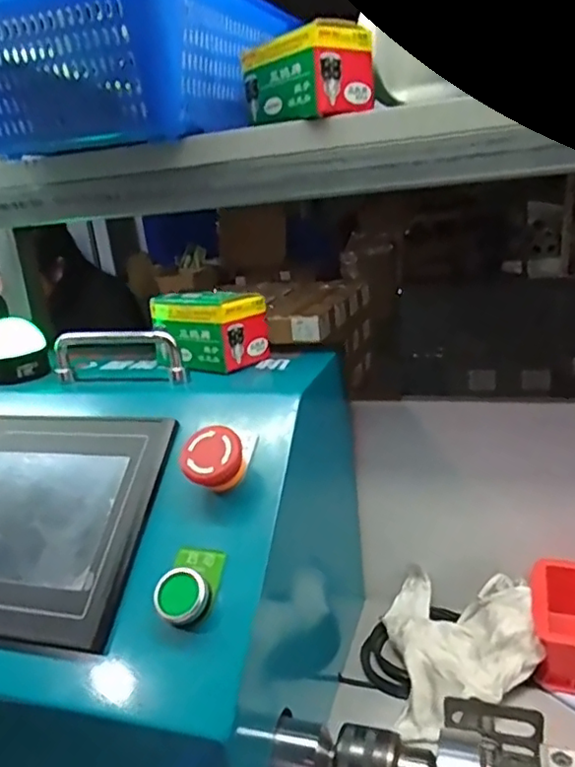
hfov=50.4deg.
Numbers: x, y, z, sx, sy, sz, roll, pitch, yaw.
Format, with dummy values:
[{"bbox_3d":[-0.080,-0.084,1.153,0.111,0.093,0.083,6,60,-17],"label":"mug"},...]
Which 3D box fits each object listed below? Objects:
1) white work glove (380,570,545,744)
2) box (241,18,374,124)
[{"bbox_3d":[0.138,0.201,0.496,0.117,0.043,0.152,-6,18,5],"label":"white work glove"},{"bbox_3d":[0.014,-0.206,0.415,0.054,0.050,0.078,-20,21,-34],"label":"box"}]

